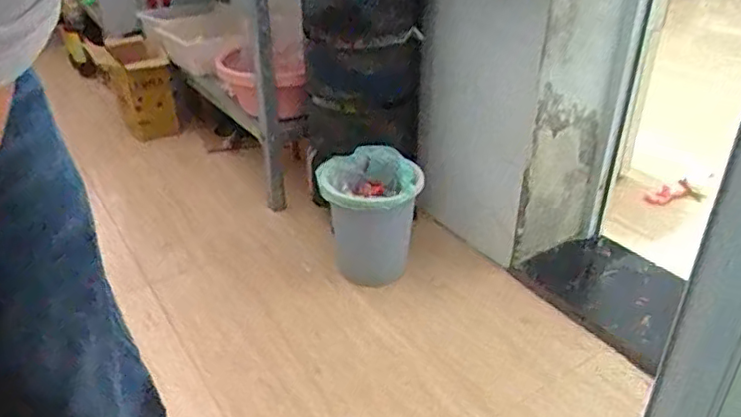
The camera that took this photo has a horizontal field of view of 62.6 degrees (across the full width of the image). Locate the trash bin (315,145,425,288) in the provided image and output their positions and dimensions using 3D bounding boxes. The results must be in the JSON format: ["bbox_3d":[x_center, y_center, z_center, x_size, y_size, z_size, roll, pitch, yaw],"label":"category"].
[{"bbox_3d":[-0.002,0.034,1.415,0.230,0.298,0.206,1,30,2],"label":"trash bin"}]

